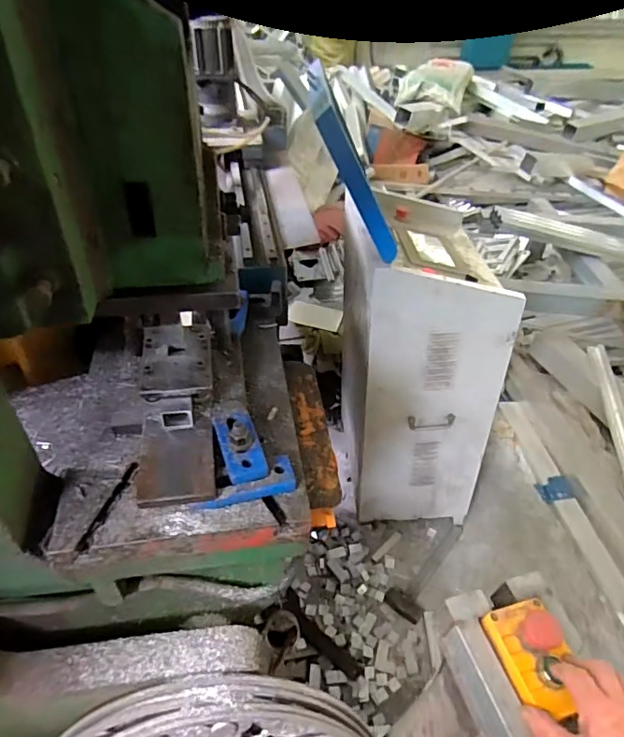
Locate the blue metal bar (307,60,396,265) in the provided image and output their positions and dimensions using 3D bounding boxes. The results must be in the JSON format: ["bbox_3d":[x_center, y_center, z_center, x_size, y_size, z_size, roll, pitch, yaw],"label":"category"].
[{"bbox_3d":[0.075,-0.353,0.951,0.047,0.366,0.025,-19,37,18],"label":"blue metal bar"}]

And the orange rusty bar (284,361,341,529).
[{"bbox_3d":[-0.004,0.125,0.962,0.068,0.084,0.332,-6,41,-7],"label":"orange rusty bar"}]

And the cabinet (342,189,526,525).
[{"bbox_3d":[0.260,-0.021,1.469,0.326,0.794,0.473,-6,41,-7],"label":"cabinet"}]

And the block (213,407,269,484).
[{"bbox_3d":[-0.102,0.093,0.725,0.055,0.044,0.125,-12,42,-14],"label":"block"}]

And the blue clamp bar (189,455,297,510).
[{"bbox_3d":[-0.090,0.155,0.702,0.135,0.019,0.055,-10,42,-11],"label":"blue clamp bar"}]

